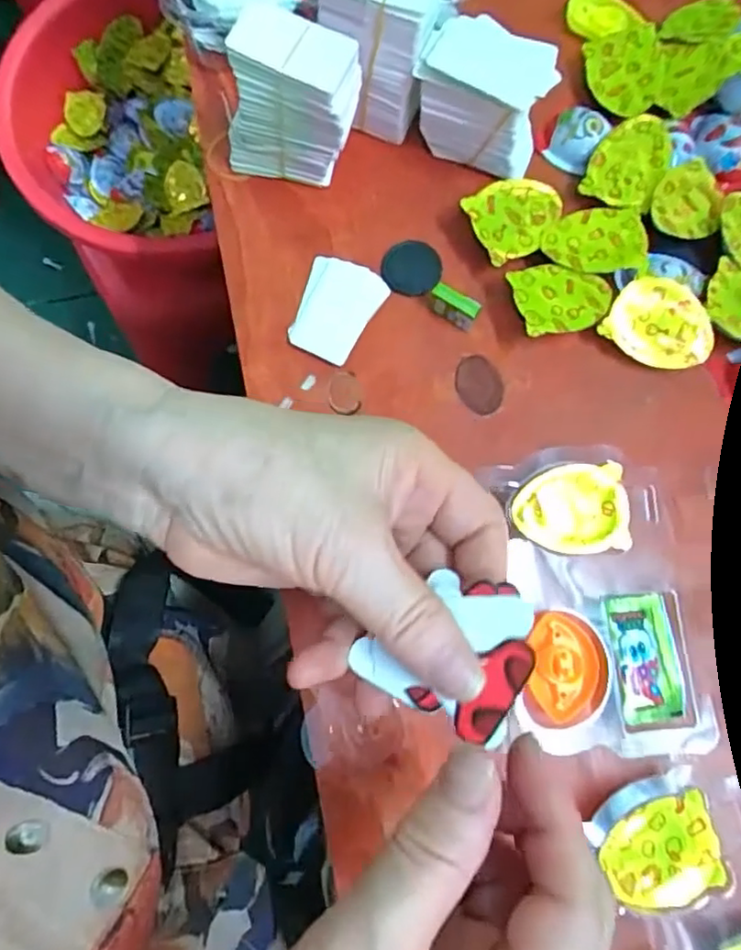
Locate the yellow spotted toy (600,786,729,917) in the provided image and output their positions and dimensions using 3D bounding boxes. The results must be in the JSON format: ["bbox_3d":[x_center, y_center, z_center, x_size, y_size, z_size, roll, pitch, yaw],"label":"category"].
[{"bbox_3d":[0.119,0.155,0.252,0.049,0.004,0.041,-15,87,-8],"label":"yellow spotted toy"}]

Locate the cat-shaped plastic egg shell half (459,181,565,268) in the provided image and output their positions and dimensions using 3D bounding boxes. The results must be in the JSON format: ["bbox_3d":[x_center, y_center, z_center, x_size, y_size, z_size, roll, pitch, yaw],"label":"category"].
[{"bbox_3d":[0.075,-0.134,0.318,0.048,0.013,0.038,-28,79,-7],"label":"cat-shaped plastic egg shell half"}]

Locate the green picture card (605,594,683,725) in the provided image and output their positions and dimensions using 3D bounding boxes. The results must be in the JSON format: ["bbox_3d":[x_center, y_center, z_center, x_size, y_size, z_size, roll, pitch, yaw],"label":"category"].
[{"bbox_3d":[0.122,0.081,0.275,0.028,0.007,0.053,-3,77,-2],"label":"green picture card"}]

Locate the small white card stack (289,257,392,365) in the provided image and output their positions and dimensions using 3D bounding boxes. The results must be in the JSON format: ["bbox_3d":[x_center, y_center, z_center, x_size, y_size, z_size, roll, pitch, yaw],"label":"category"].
[{"bbox_3d":[-0.017,-0.085,0.319,0.040,0.004,0.054,19,77,4],"label":"small white card stack"}]

